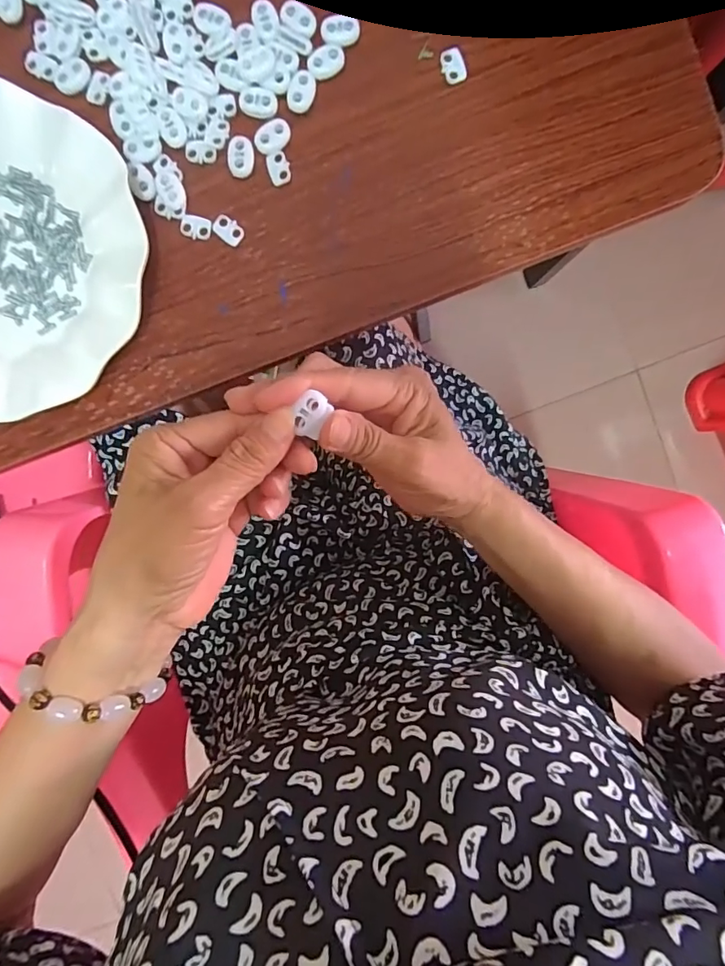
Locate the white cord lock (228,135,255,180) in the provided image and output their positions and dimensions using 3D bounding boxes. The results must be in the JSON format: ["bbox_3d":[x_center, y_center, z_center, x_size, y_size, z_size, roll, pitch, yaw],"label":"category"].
[{"bbox_3d":[-0.074,-0.198,0.300,0.016,0.006,0.022,6,95,0],"label":"white cord lock"}]

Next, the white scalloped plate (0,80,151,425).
[{"bbox_3d":[-0.225,-0.135,0.294,0.188,0.023,0.183,0,95,0],"label":"white scalloped plate"}]

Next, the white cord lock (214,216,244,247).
[{"bbox_3d":[-0.083,-0.157,0.304,0.019,0.004,0.013,38,94,-3],"label":"white cord lock"}]

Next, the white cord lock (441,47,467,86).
[{"bbox_3d":[0.055,-0.252,0.297,0.013,0.004,0.020,-20,94,2],"label":"white cord lock"}]

